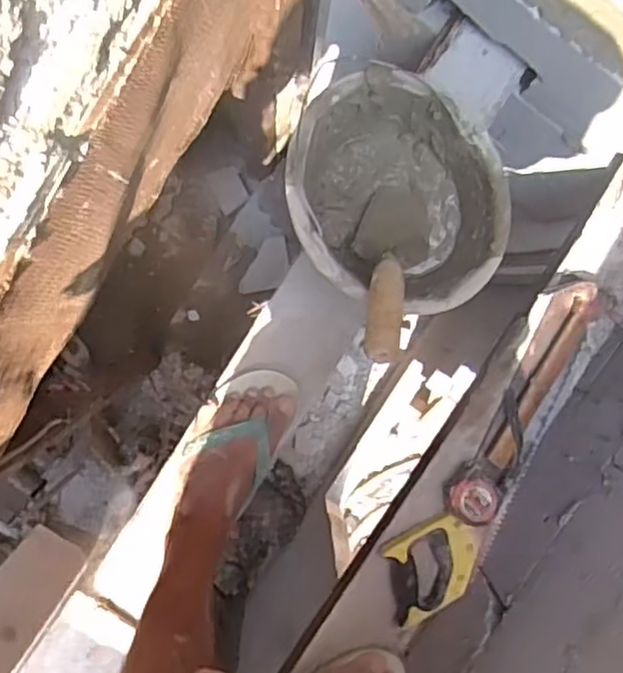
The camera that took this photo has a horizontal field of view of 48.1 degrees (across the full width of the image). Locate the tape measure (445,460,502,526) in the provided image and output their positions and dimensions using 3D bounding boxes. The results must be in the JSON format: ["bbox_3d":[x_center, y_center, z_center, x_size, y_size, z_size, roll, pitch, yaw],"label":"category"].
[{"bbox_3d":[0.219,0.208,0.921,0.068,0.038,0.075,29,93,-4],"label":"tape measure"}]

